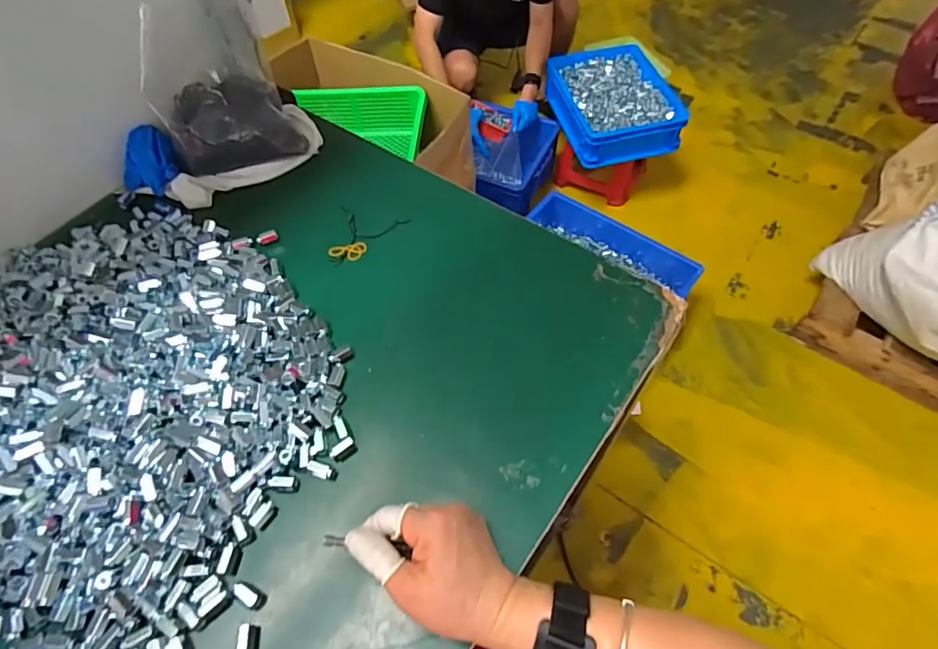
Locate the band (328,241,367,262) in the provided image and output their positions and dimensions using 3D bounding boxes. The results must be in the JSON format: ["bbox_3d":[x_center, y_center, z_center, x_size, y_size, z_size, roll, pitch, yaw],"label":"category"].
[{"bbox_3d":[-0.128,-0.077,0.553,0.040,0.004,0.020,-19,89,-19],"label":"band"}]

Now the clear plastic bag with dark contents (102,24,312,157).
[{"bbox_3d":[-0.280,-0.237,0.615,0.137,0.086,0.093,-29,61,-16],"label":"clear plastic bag with dark contents"}]

